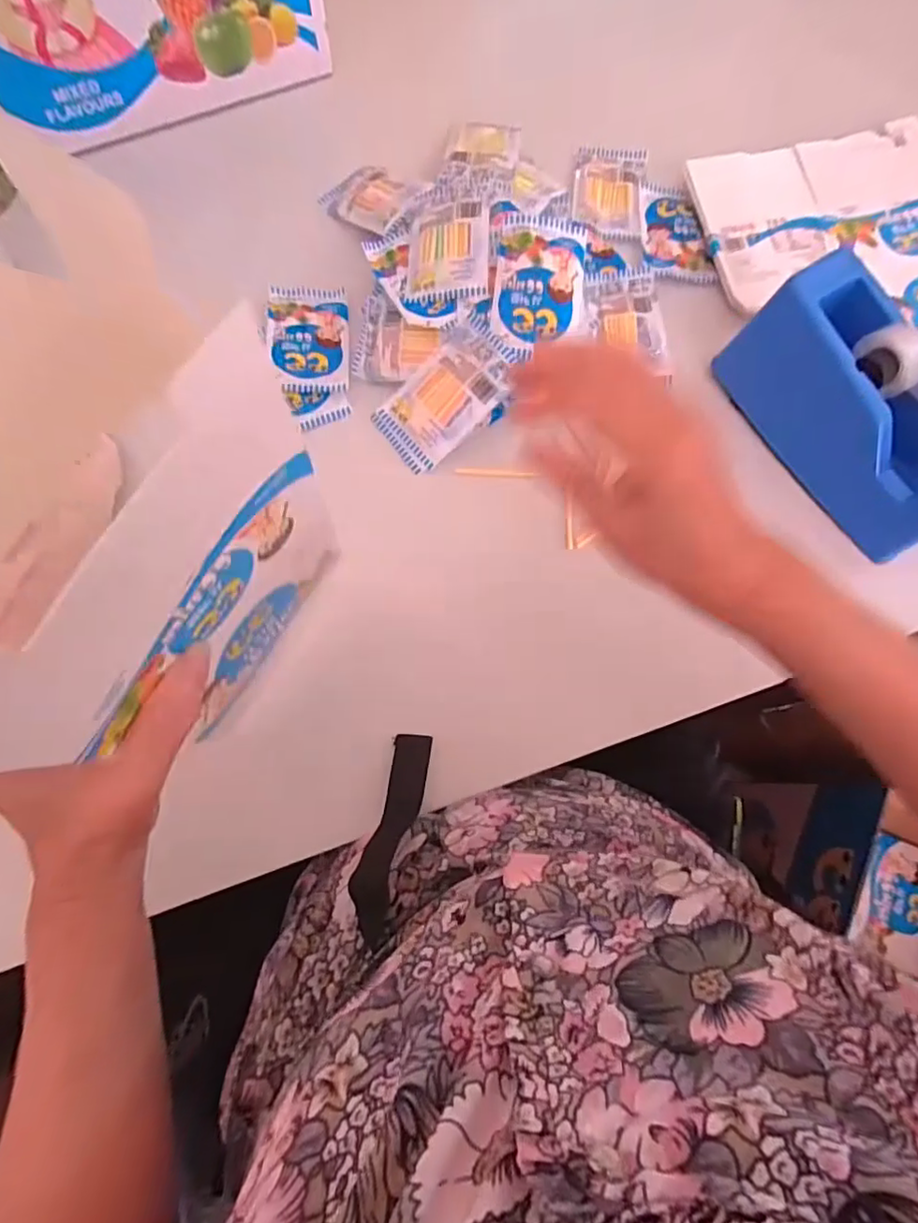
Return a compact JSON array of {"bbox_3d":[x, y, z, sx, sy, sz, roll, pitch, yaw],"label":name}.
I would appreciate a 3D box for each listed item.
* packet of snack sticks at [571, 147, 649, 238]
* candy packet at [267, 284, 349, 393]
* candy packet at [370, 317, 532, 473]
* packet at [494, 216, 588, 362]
[{"bbox_3d":[0.134,-0.377,0.514,0.062,0.004,0.103,8,73,2],"label":"packet of snack sticks"},{"bbox_3d":[-0.121,-0.223,0.463,0.062,0.008,0.104,-7,73,-3],"label":"candy packet"},{"bbox_3d":[-0.009,-0.165,0.436,0.112,0.006,0.066,-43,80,12],"label":"candy packet"},{"bbox_3d":[0.061,-0.241,0.429,0.066,0.009,0.097,1,91,-2],"label":"packet"}]

